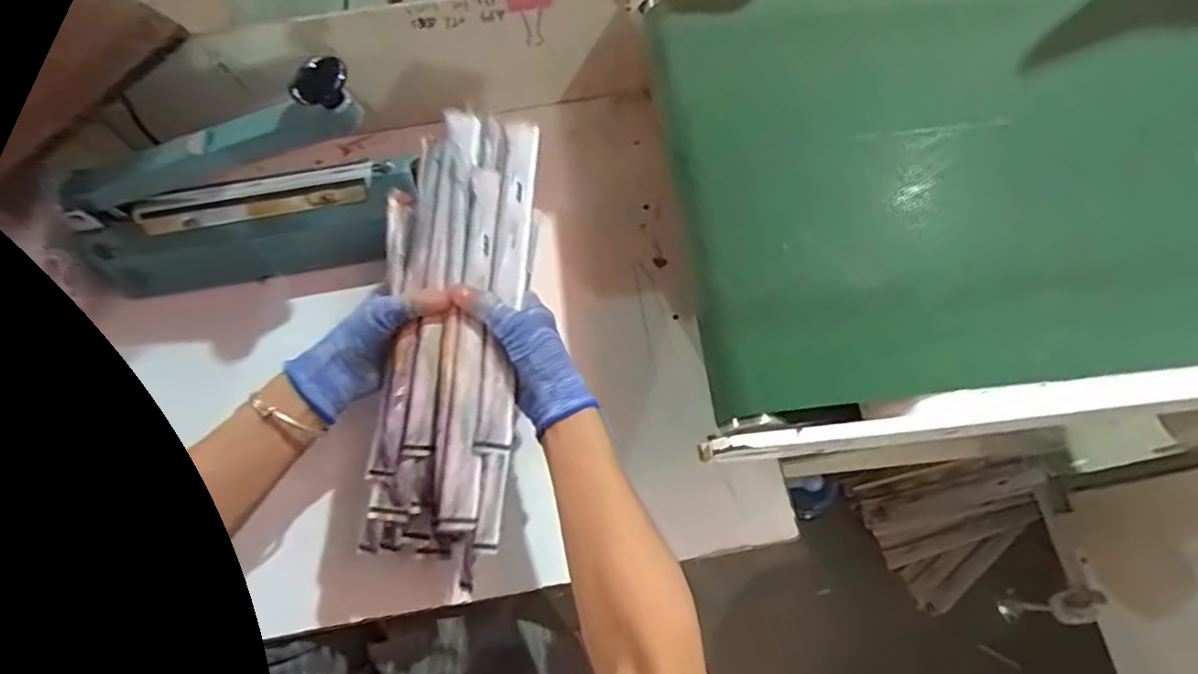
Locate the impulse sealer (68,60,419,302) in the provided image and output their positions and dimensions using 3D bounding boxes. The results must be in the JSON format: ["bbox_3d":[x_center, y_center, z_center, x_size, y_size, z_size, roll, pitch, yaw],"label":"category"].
[{"bbox_3d":[-0.325,-0.120,0.548,0.316,0.186,0.072,-15,69,-4],"label":"impulse sealer"}]

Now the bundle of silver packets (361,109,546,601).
[{"bbox_3d":[-0.113,0.003,0.500,0.115,0.116,0.365,2,74,2],"label":"bundle of silver packets"}]

